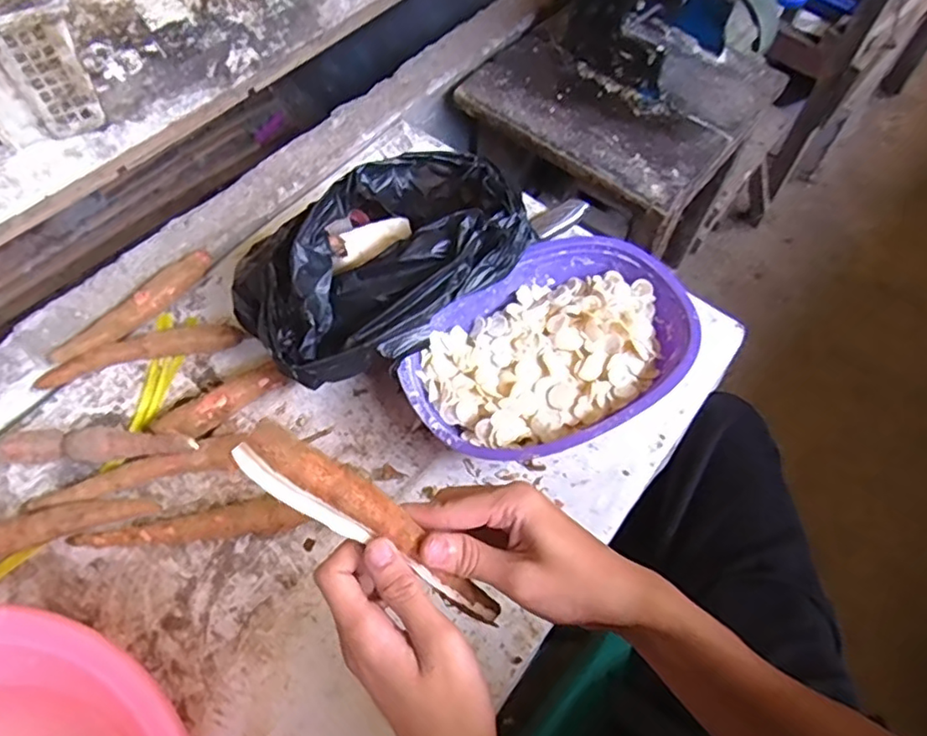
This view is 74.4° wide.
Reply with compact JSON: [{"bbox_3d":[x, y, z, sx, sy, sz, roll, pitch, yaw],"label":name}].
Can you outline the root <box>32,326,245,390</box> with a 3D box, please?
[{"bbox_3d":[-0.353,-0.019,0.666,0.216,0.041,0.033,-11,63,-5],"label":"root"}]

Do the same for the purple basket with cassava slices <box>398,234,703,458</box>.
[{"bbox_3d":[0.092,-0.014,0.637,0.306,0.075,0.209,-33,67,-15],"label":"purple basket with cassava slices"}]

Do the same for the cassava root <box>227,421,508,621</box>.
[{"bbox_3d":[-0.045,0.093,0.345,0.183,0.023,0.031,42,62,-18],"label":"cassava root"}]

